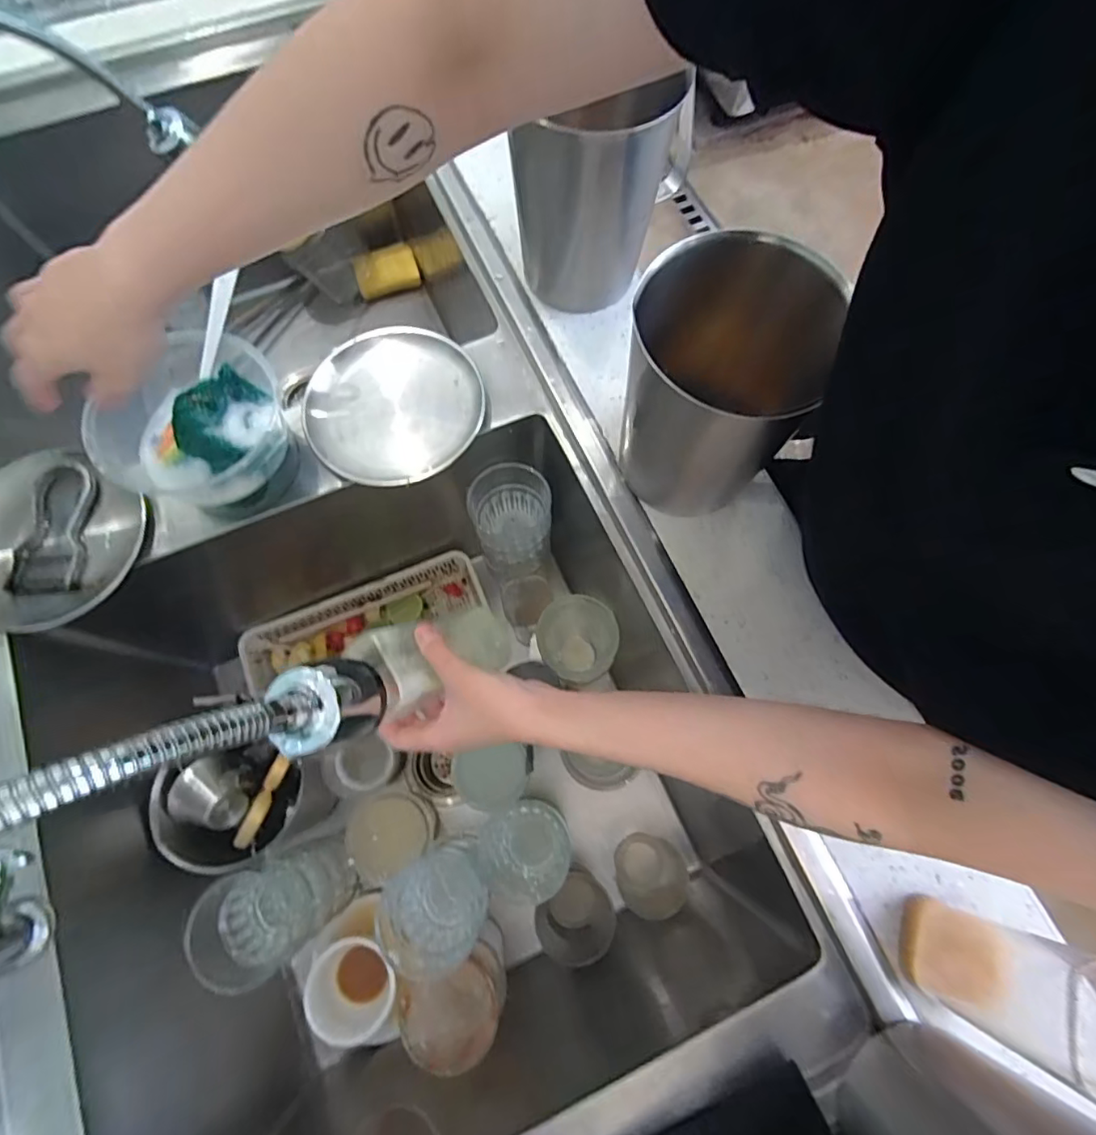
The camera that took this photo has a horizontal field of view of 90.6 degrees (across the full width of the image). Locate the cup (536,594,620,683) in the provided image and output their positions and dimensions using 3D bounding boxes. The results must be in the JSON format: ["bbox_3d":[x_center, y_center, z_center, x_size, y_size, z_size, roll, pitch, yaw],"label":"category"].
[{"bbox_3d":[0.035,0.092,0.655,0.079,0.164,0.084,0,72,-1],"label":"cup"}]

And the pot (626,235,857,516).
[{"bbox_3d":[0.119,-0.133,0.412,0.126,0.193,0.126,0,73,-1],"label":"pot"}]

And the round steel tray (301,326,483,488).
[{"bbox_3d":[-0.147,-0.159,0.513,0.161,0.026,0.156,0,72,-1],"label":"round steel tray"}]

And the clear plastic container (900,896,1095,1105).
[{"bbox_3d":[0.283,0.251,0.321,0.072,0.142,0.067,26,75,7],"label":"clear plastic container"}]

